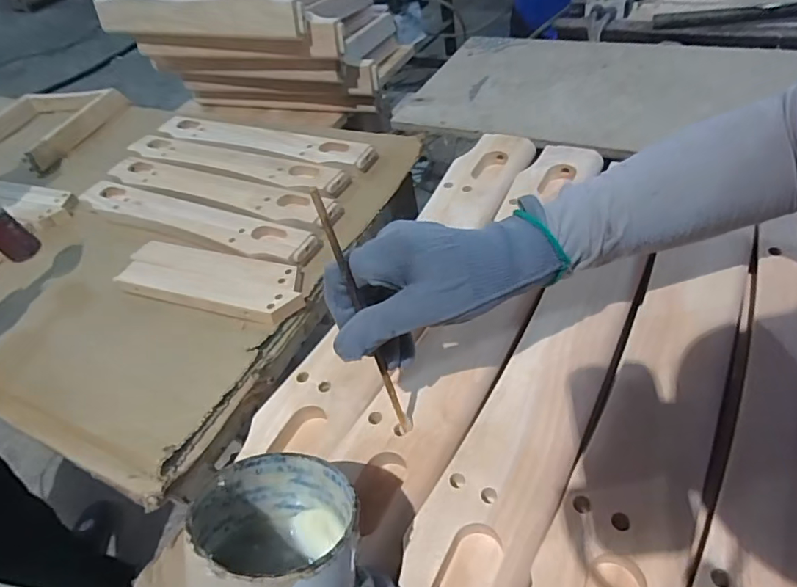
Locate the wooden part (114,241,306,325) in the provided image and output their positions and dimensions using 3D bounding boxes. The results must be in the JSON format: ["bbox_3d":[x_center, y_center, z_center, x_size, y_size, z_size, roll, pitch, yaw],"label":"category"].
[{"bbox_3d":[-0.256,-0.022,0.689,0.287,0.030,0.093,11,51,23],"label":"wooden part"}]

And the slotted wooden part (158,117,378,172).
[{"bbox_3d":[-0.263,-0.290,0.922,0.487,0.020,0.066,16,53,26],"label":"slotted wooden part"}]

